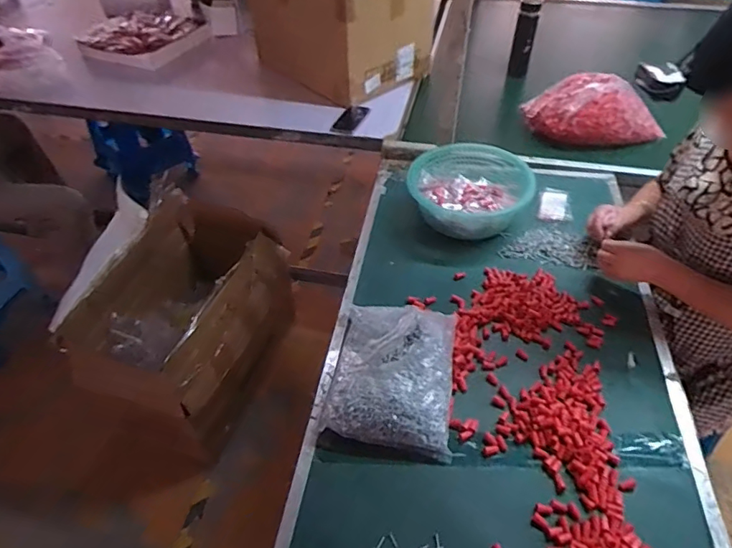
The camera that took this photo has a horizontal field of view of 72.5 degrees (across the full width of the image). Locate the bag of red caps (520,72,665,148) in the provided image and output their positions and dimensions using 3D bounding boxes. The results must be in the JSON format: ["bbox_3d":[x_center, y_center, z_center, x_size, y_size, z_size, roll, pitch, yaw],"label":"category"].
[{"bbox_3d":[0.612,-0.461,1.365,0.345,0.141,0.202,35,55,30],"label":"bag of red caps"}]

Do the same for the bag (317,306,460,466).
[{"bbox_3d":[0.046,0.158,0.840,0.203,0.071,0.257,7,46,9],"label":"bag"}]

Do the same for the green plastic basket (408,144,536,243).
[{"bbox_3d":[0.249,-0.205,1.176,0.266,0.091,0.275,-1,45,1],"label":"green plastic basket"}]

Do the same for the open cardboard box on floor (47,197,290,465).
[{"bbox_3d":[-0.527,0.128,1.595,0.441,0.466,0.710,14,47,15],"label":"open cardboard box on floor"}]

